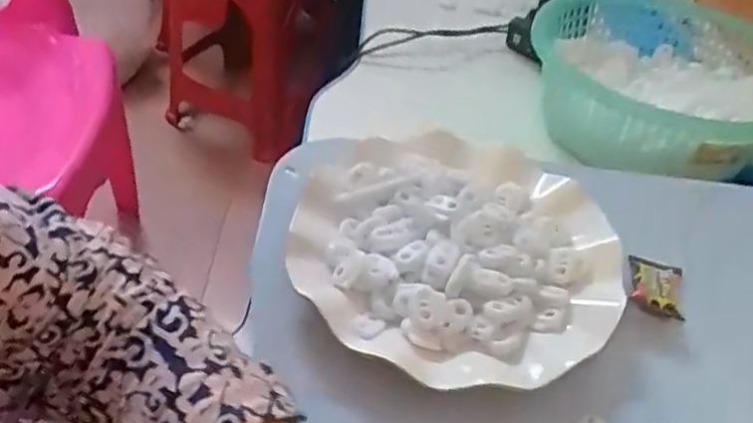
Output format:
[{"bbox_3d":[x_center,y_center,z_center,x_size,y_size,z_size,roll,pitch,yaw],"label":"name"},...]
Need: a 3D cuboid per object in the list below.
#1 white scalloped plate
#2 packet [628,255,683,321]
[{"bbox_3d":[0.045,0.021,0.401,0.178,0.039,0.190,4,40,-3],"label":"white scalloped plate"},{"bbox_3d":[0.161,0.040,0.396,0.029,0.014,0.046,16,41,11],"label":"packet"}]

